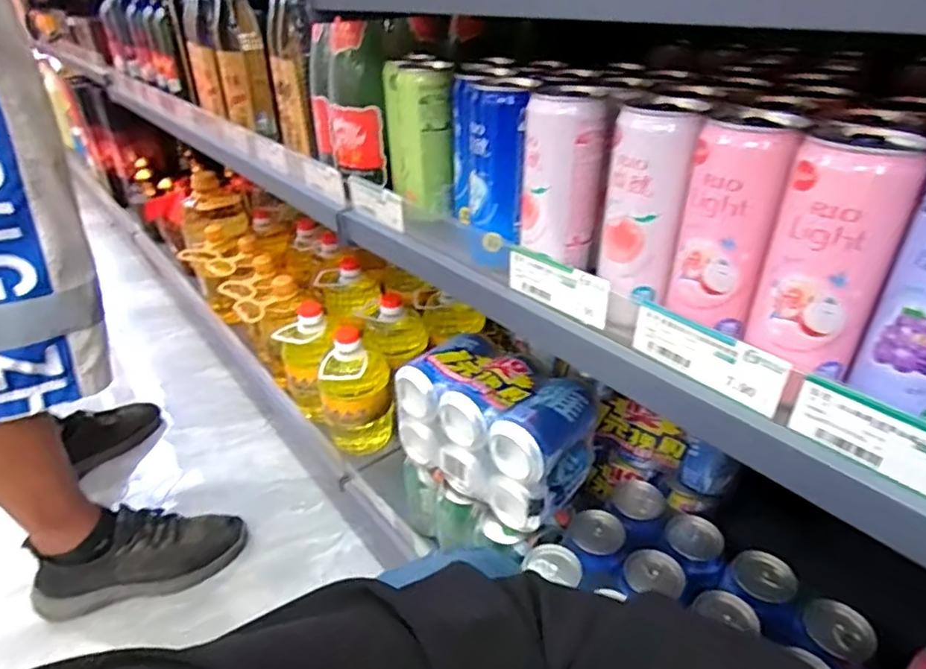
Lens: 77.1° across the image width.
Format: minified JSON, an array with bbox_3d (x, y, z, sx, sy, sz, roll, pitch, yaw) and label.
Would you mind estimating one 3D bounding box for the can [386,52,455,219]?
[{"bbox_3d":[-0.042,-0.195,0.568,0.060,0.131,0.075,-5,32,-5],"label":"can"}]

